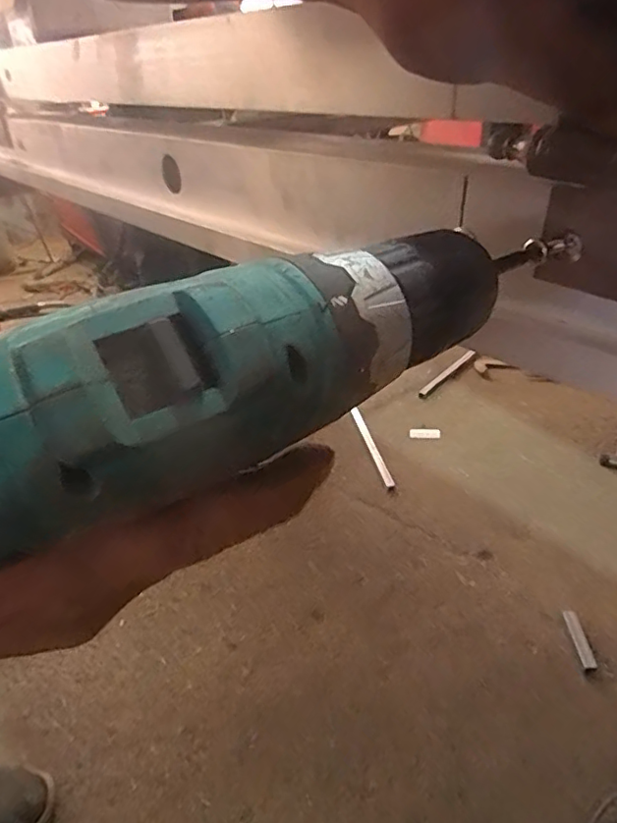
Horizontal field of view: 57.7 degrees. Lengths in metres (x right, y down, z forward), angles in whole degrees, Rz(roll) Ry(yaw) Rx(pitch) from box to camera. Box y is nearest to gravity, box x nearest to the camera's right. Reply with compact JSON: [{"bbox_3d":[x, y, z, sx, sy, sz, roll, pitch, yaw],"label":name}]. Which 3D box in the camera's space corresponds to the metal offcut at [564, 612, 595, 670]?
[{"bbox_3d":[0.471,0.395,0.974,0.022,0.013,0.103,-3,33,1],"label":"metal offcut"}]

